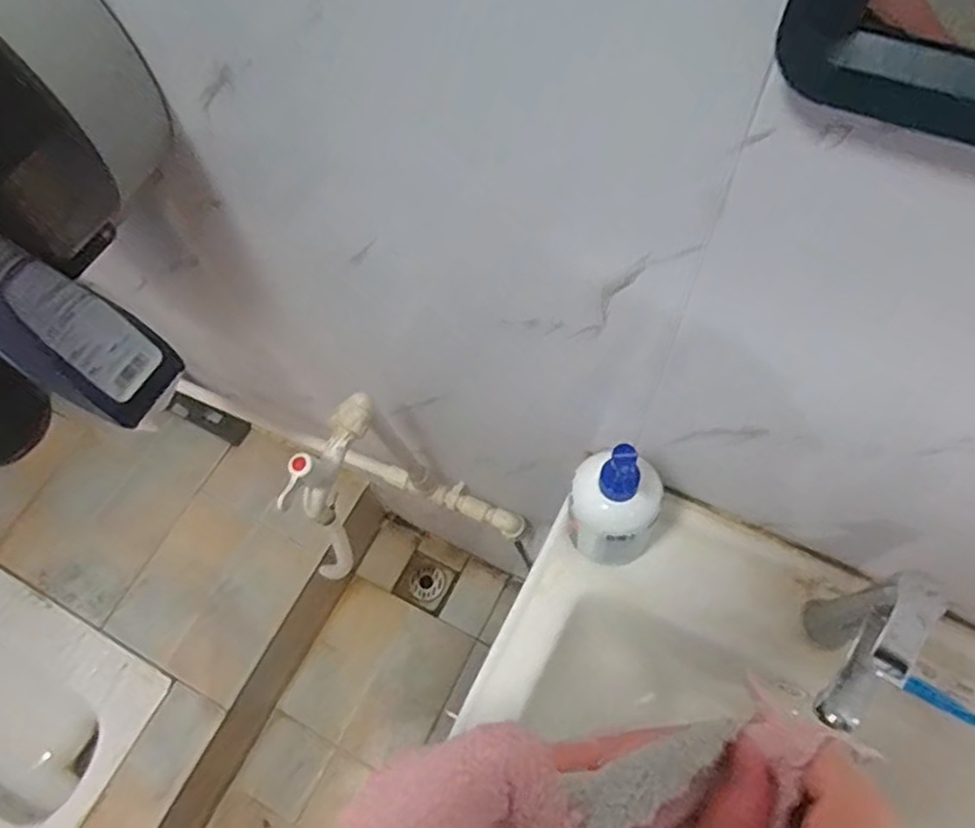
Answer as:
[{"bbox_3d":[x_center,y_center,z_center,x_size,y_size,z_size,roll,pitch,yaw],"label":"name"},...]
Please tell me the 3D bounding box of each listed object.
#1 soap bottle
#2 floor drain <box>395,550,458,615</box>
[{"bbox_3d":[0.107,0.079,0.561,0.084,0.172,0.067,9,67,7],"label":"soap bottle"},{"bbox_3d":[-0.132,0.366,1.444,0.109,0.012,0.105,28,73,5],"label":"floor drain"}]

